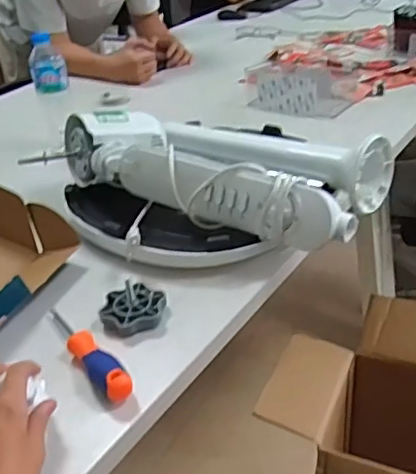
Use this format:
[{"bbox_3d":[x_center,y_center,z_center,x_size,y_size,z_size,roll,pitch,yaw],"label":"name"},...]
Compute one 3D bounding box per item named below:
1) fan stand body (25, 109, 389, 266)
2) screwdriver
[{"bbox_3d":[-0.009,-0.081,0.834,0.489,0.122,0.331,16,38,31],"label":"fan stand body"},{"bbox_3d":[-0.133,0.117,0.628,0.028,0.031,0.183,-24,36,-26],"label":"screwdriver"}]

